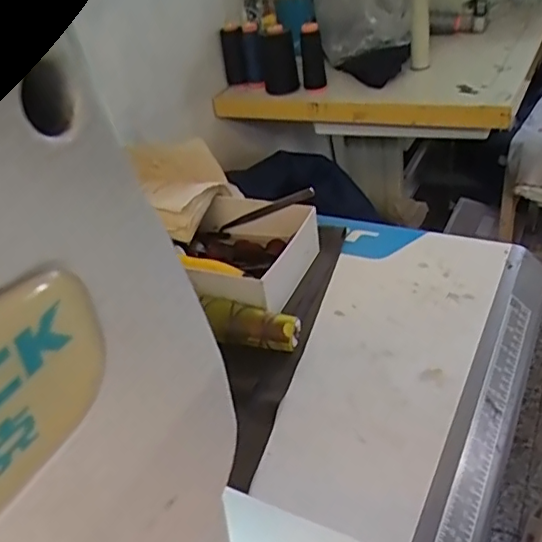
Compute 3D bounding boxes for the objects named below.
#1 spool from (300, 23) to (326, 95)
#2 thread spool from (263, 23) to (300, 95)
[{"bbox_3d":[0.073,-0.365,0.991,0.037,0.113,0.036,-14,36,-5],"label":"spool"},{"bbox_3d":[0.017,-0.366,1.014,0.055,0.112,0.056,-10,36,0],"label":"thread spool"}]

